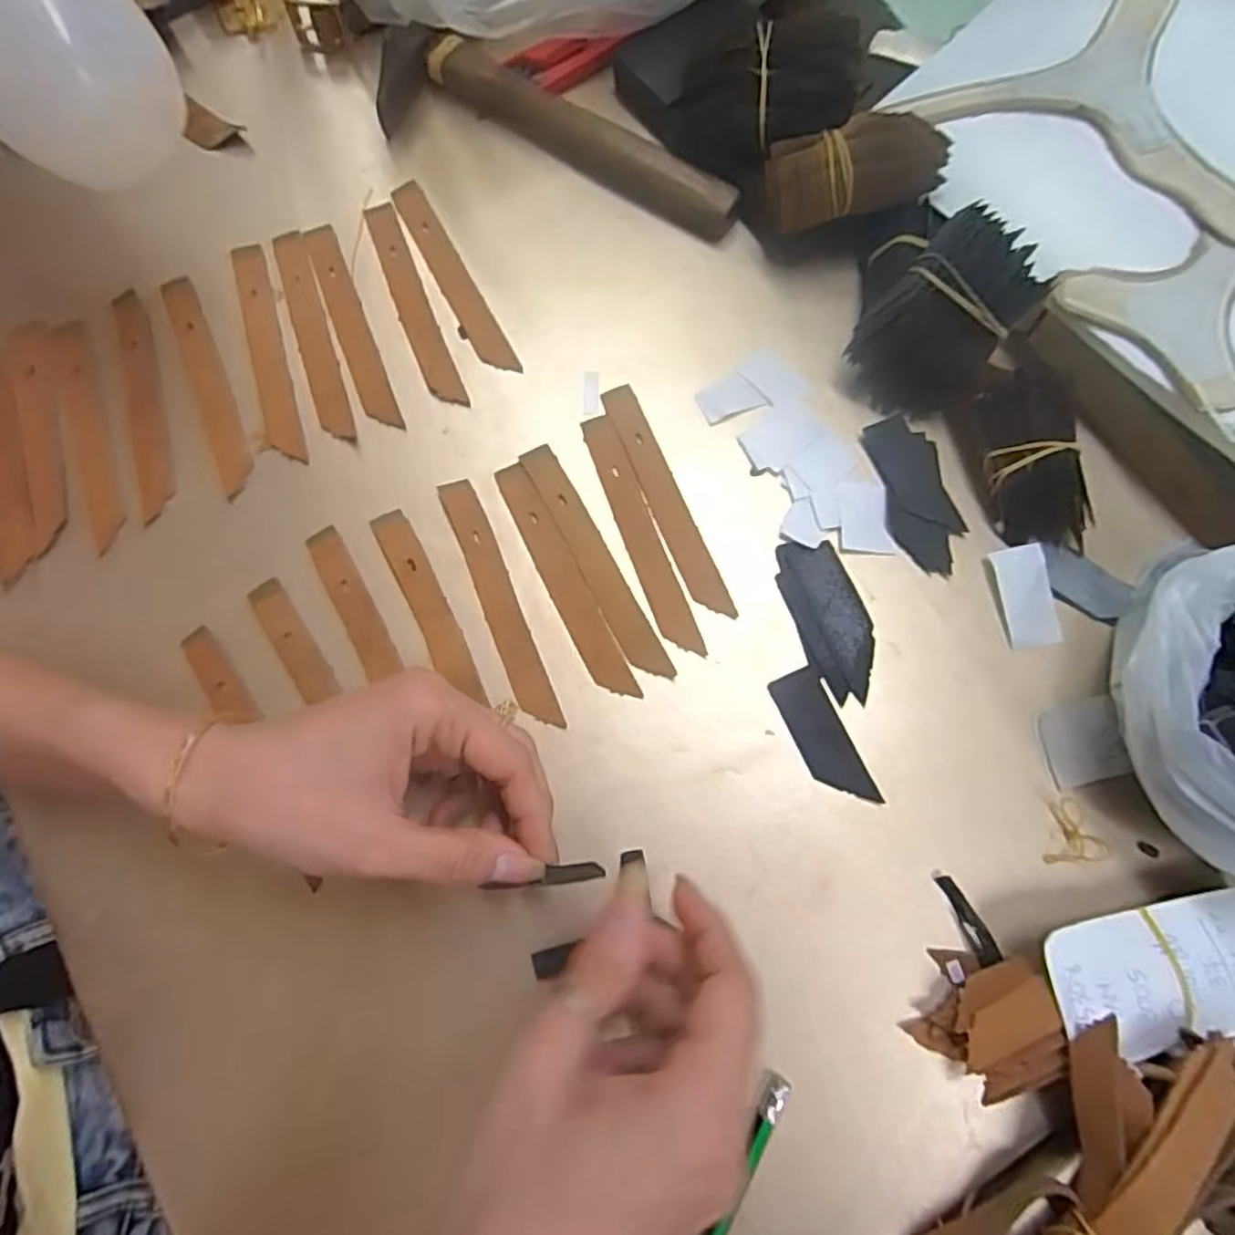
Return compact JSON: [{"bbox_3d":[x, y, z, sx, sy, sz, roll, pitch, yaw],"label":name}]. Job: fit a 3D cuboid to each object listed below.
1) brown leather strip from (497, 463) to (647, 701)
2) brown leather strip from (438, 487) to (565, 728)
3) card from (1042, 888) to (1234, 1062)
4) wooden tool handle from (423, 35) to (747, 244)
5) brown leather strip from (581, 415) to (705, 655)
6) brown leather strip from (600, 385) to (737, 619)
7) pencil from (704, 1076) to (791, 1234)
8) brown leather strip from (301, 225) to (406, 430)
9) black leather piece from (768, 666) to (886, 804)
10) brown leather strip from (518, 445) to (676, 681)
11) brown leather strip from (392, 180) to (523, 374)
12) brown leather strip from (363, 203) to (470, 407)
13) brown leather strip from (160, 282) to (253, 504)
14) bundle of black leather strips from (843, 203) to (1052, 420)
[{"bbox_3d":[-0.025,-0.018,0.338,0.017,0.004,0.124,-26,77,-6],"label":"brown leather strip"},{"bbox_3d":[-0.055,-0.008,0.333,0.017,0.004,0.125,-21,77,-5],"label":"brown leather strip"},{"bbox_3d":[0.217,0.138,0.276,0.102,0.006,0.052,-11,78,-5],"label":"card"},{"bbox_3d":[-0.020,-0.260,0.389,0.186,0.021,0.024,32,79,8],"label":"wooden tool handle"},{"bbox_3d":[0.011,-0.041,0.341,0.017,0.004,0.125,-21,77,-4],"label":"brown leather strip"},{"bbox_3d":[0.023,-0.057,0.345,0.017,0.004,0.125,-22,77,-5],"label":"brown leather strip"},{"bbox_3d":[0.040,0.227,0.271,0.009,0.007,0.104,27,78,7],"label":"pencil"},{"bbox_3d":[-0.138,-0.150,0.370,0.018,0.005,0.123,-22,77,-5],"label":"brown leather strip"},{"bbox_3d":[0.091,0.054,0.317,0.023,0.004,0.063,-24,77,-5],"label":"black leather piece"},{"bbox_3d":[-0.011,-0.026,0.338,0.017,0.004,0.127,-27,78,-6],"label":"brown leather strip"},{"bbox_3d":[-0.086,-0.178,0.377,0.016,0.005,0.125,-28,78,-6],"label":"brown leather strip"},{"bbox_3d":[-0.107,-0.163,0.373,0.018,0.004,0.124,-21,77,-5],"label":"brown leather strip"},{"bbox_3d":[-0.206,-0.118,0.360,0.017,0.005,0.123,-22,77,-5],"label":"brown leather strip"},{"bbox_3d":[0.146,-0.140,0.334,0.069,0.062,0.065,41,80,10],"label":"bundle of black leather strips"}]

